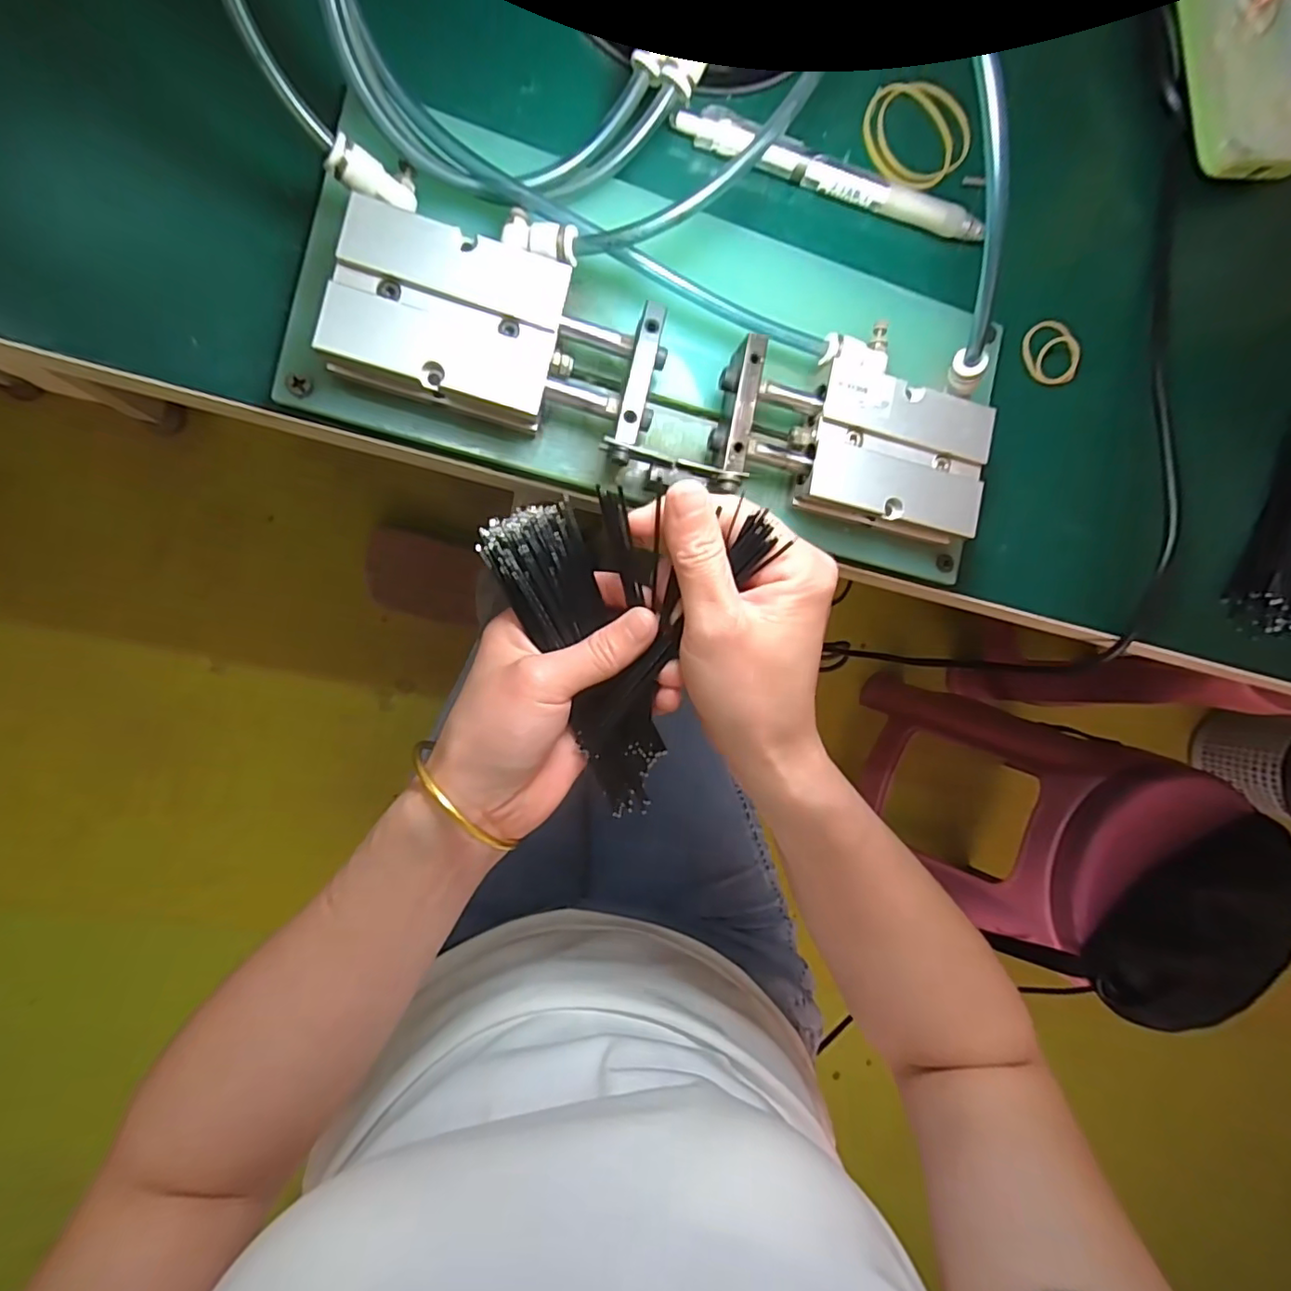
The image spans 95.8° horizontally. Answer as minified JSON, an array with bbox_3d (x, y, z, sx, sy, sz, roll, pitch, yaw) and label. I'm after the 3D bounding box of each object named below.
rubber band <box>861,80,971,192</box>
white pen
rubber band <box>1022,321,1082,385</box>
[{"bbox_3d":[0.122,-0.231,0.261,0.049,0.007,0.047,0,92,-11],"label":"rubber band"},{"bbox_3d":[0.082,-0.199,0.247,0.141,0.013,0.011,11,90,-11],"label":"white pen"},{"bbox_3d":[0.192,-0.138,0.276,0.024,0.006,0.030,-25,96,-9],"label":"rubber band"}]

